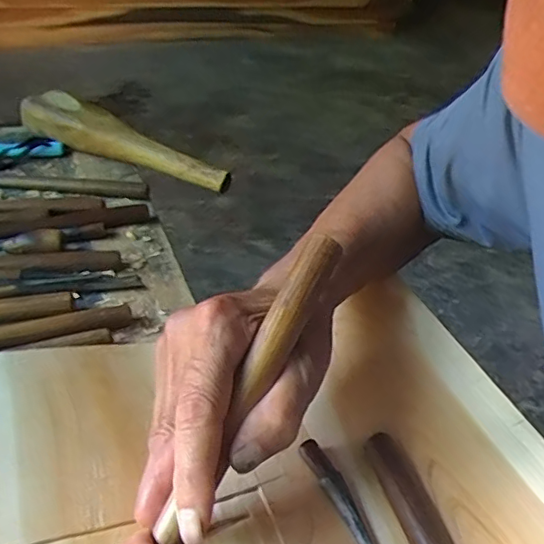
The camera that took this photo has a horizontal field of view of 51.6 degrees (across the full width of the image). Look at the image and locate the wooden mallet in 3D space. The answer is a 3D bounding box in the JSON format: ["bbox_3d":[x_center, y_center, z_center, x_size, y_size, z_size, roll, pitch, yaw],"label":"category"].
[{"bbox_3d":[-0.177,-0.158,0.689,0.286,0.050,0.059,23,40,13],"label":"wooden mallet"}]

